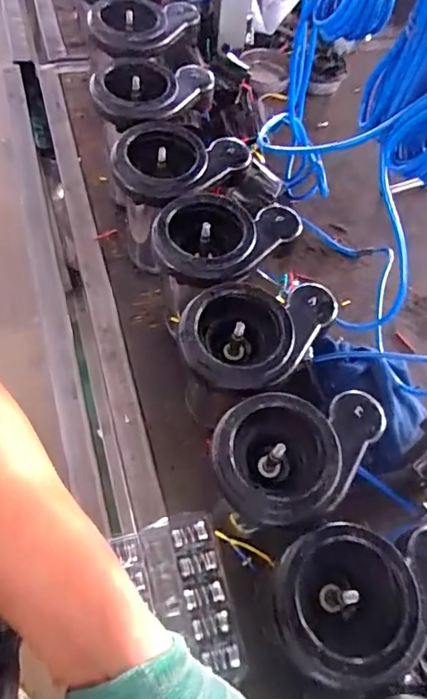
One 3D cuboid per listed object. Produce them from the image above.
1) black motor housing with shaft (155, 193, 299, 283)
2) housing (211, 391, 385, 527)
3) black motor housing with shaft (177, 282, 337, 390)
[{"bbox_3d":[0.011,-0.131,0.609,0.164,0.058,0.121,-36,67,-21],"label":"black motor housing with shaft"},{"bbox_3d":[0.085,0.100,0.491,0.166,0.070,0.115,-13,61,-10],"label":"housing"},{"bbox_3d":[0.049,-0.009,0.544,0.164,0.057,0.114,-5,60,-6],"label":"black motor housing with shaft"}]

